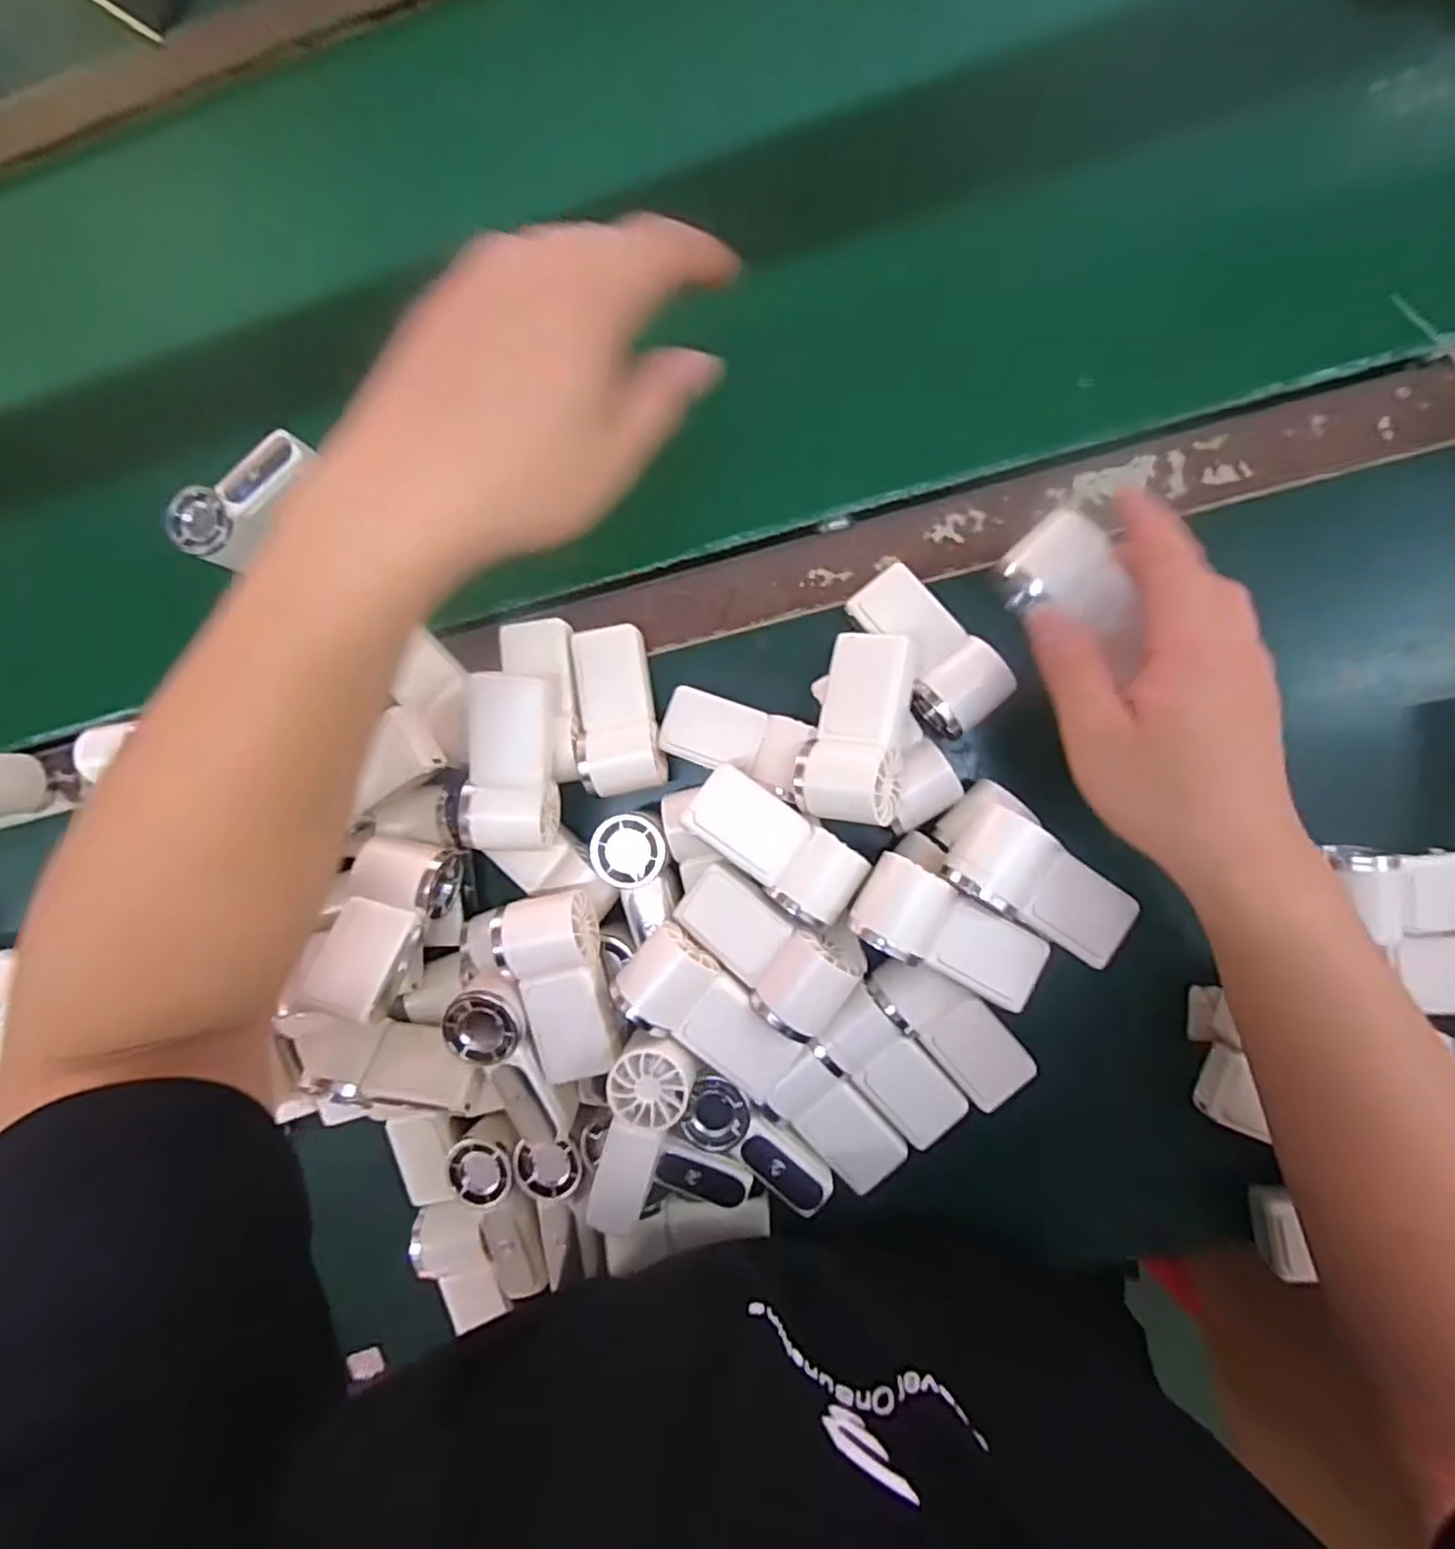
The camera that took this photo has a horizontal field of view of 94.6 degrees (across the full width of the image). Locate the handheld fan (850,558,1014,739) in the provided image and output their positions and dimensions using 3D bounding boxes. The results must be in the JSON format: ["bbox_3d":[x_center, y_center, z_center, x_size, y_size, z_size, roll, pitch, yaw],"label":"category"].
[{"bbox_3d":[0.108,-0.068,0.366,0.044,0.035,0.091,-37,85,5],"label":"handheld fan"}]

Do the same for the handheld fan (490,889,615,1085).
[{"bbox_3d":[-0.085,0.109,0.351,0.043,0.046,0.093,-13,88,7],"label":"handheld fan"}]

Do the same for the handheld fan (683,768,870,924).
[{"bbox_3d":[0.025,0.035,0.347,0.092,0.039,0.046,34,94,6],"label":"handheld fan"}]

